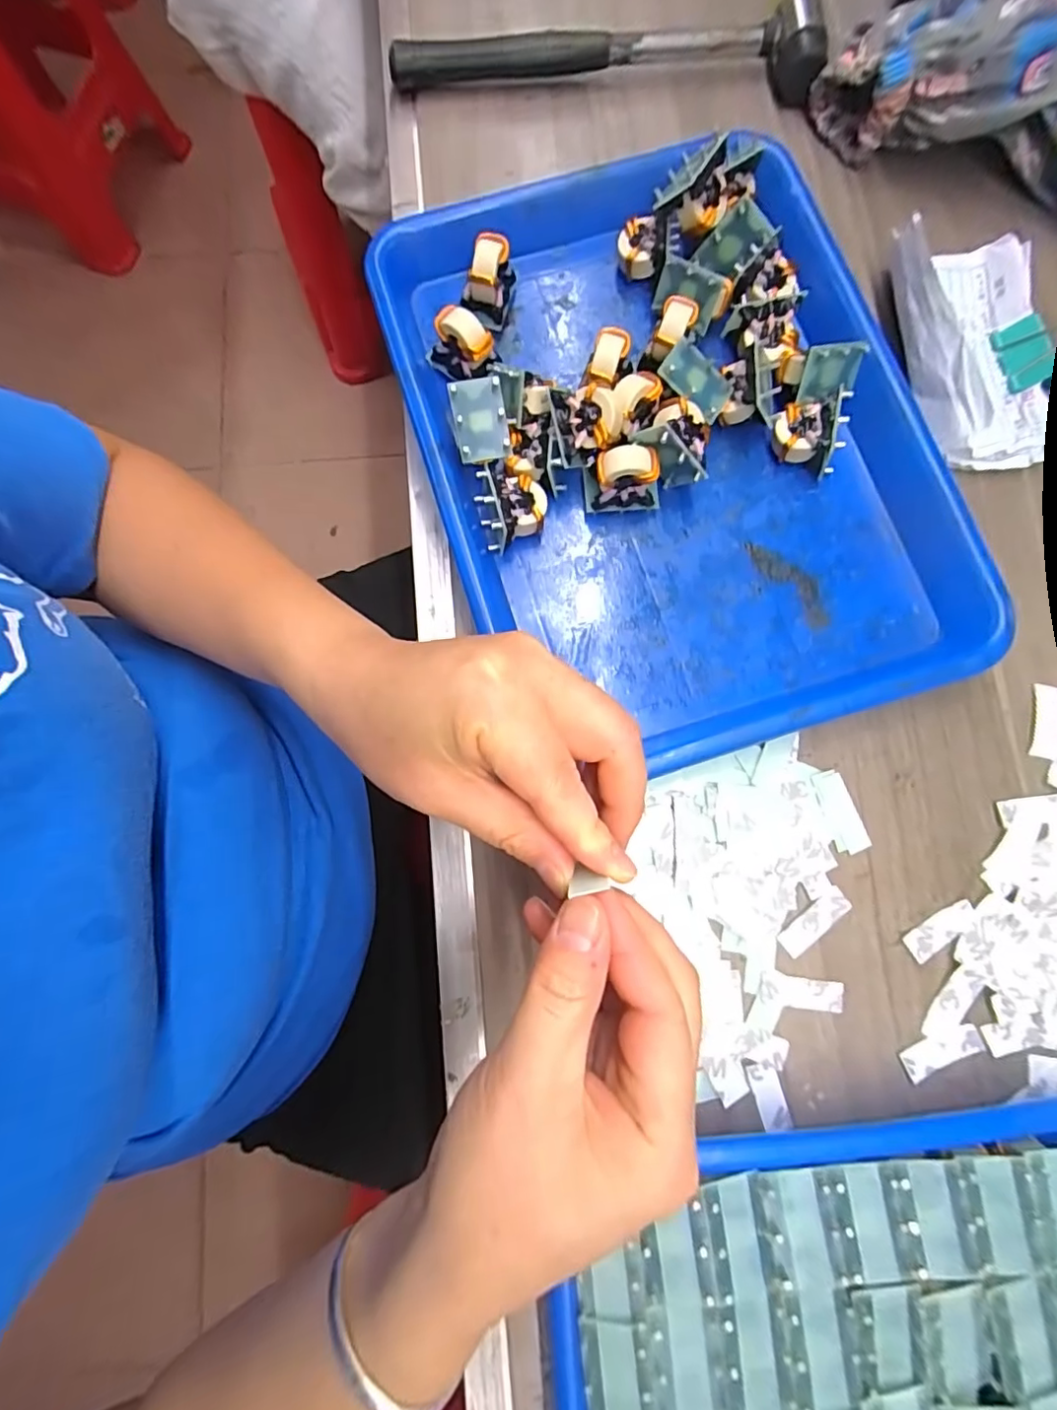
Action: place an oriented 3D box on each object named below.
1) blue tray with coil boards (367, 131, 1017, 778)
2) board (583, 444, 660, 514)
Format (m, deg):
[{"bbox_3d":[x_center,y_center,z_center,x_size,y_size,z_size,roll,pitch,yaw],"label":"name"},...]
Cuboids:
[{"bbox_3d":[0.073,-0.143,0.291,0.251,0.039,0.332,-18,80,-3],"label":"blue tray with coil boards"},{"bbox_3d":[0.049,-0.118,0.290,0.038,0.034,0.021,-1,80,0],"label":"board"}]

